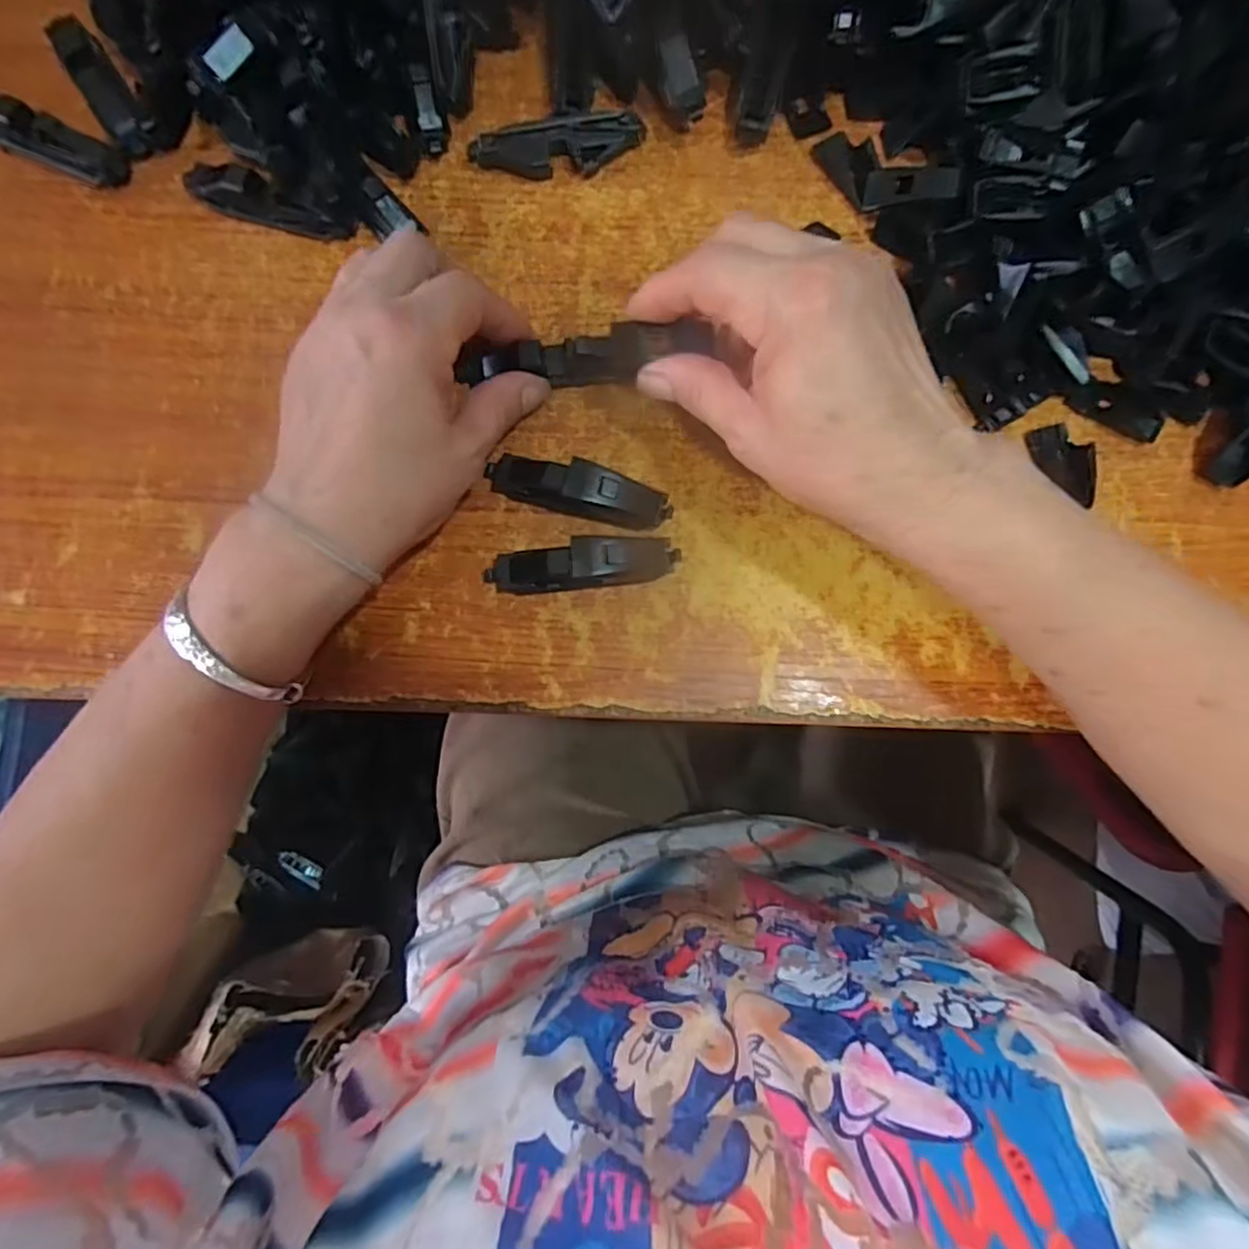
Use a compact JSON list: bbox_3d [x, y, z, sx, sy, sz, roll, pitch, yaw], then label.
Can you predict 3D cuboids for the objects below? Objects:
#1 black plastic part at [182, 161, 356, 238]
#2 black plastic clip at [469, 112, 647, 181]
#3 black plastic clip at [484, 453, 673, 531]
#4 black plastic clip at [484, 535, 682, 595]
[{"bbox_3d":[-0.167,-0.195,0.315,0.081,0.018,0.015,22,83,2],"label":"black plastic part"},{"bbox_3d":[-0.032,-0.229,0.326,0.081,0.015,0.022,-3,82,-1],"label":"black plastic clip"},{"bbox_3d":[-0.020,-0.058,0.298,0.080,0.024,0.020,15,82,1],"label":"black plastic clip"},{"bbox_3d":[-0.018,-0.025,0.293,0.083,0.025,0.019,-7,82,-2],"label":"black plastic clip"}]

